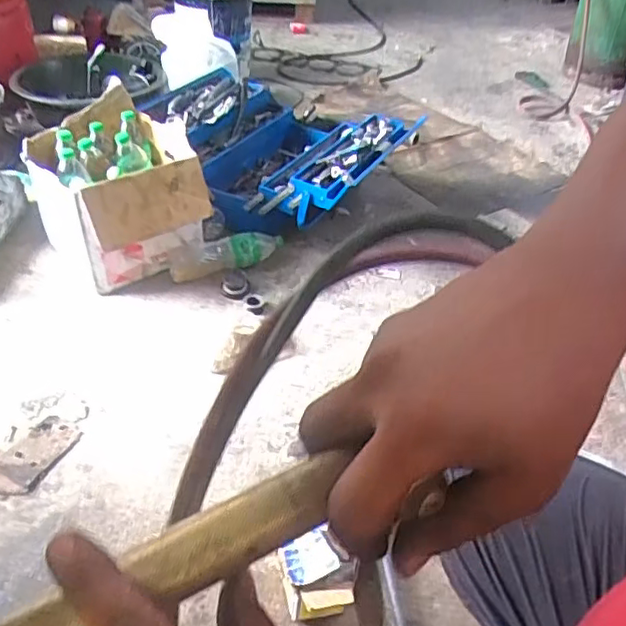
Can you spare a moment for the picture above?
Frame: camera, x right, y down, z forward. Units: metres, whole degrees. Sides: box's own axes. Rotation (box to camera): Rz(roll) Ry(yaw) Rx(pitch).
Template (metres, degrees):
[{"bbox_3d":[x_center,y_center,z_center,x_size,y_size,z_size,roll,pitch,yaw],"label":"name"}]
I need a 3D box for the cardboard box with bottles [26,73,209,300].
[{"bbox_3d":[-0.439,-0.261,1.372,0.304,0.296,0.351,-28,49,-33],"label":"cardboard box with bottles"}]

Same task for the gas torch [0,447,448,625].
[{"bbox_3d":[-0.107,0.129,0.224,0.331,0.027,0.034,-24,49,-16],"label":"gas torch"}]

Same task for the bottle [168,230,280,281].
[{"bbox_3d":[-0.195,-0.134,1.409,0.265,0.081,0.063,-10,42,-16],"label":"bottle"}]

